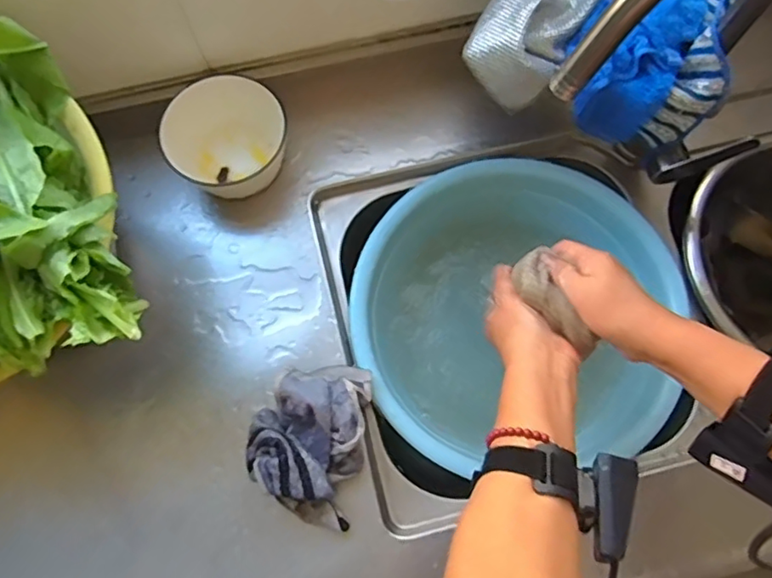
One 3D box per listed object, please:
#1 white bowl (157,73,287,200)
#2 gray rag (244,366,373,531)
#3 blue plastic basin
[{"bbox_3d":[-0.171,-0.162,0.632,0.128,0.070,0.115,-26,75,-7],"label":"white bowl"},{"bbox_3d":[-0.073,0.139,0.547,0.103,0.058,0.144,9,74,2],"label":"gray rag"},{"bbox_3d":[0.134,0.027,0.663,0.349,0.098,0.320,0,74,0],"label":"blue plastic basin"}]

